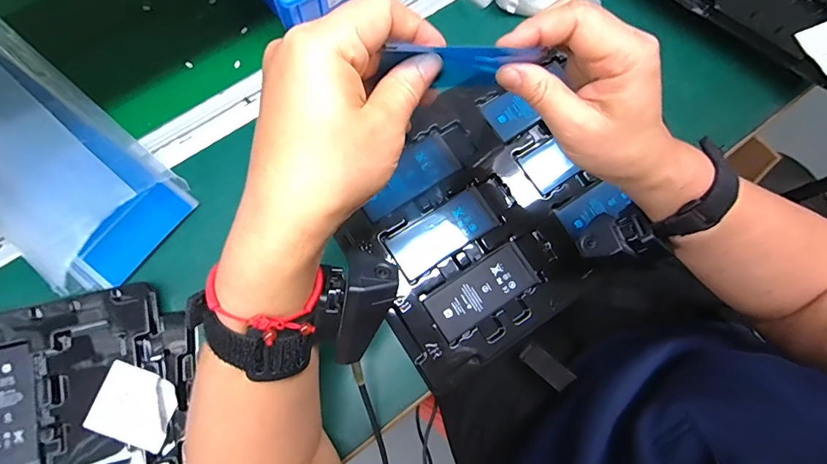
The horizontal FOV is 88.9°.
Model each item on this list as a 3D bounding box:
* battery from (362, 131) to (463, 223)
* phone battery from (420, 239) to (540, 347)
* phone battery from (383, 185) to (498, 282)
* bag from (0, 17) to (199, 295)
[{"bbox_3d":[-0.006,-0.052,0.390,0.098,0.007,0.041,-33,80,-10],"label":"battery"},{"bbox_3d":[0.061,0.051,0.371,0.100,0.008,0.042,-32,80,-10],"label":"phone battery"},{"bbox_3d":[0.027,0.000,0.381,0.099,0.008,0.043,-32,80,-10],"label":"phone battery"},{"bbox_3d":[-0.326,-0.076,0.350,0.276,0.064,0.123,42,78,0],"label":"bag"}]

